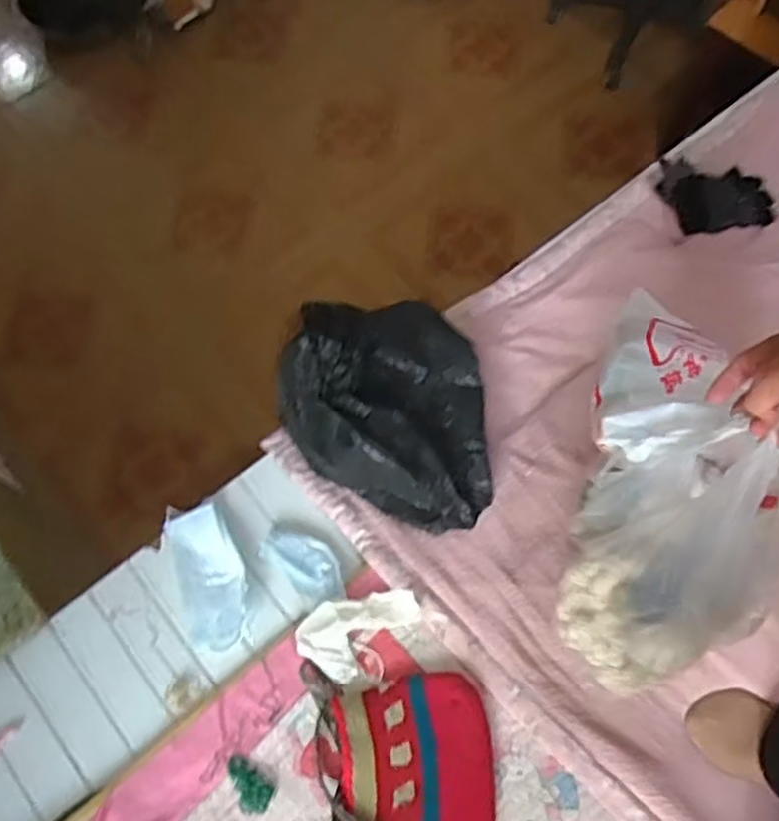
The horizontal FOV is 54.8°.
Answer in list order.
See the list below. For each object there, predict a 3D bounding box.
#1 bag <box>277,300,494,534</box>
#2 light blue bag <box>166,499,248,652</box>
[{"bbox_3d":[-0.007,-0.014,0.920,0.252,0.154,0.291,-2,67,-2],"label":"bag"},{"bbox_3d":[-0.220,0.199,0.919,0.081,0.029,0.172,-17,69,-8],"label":"light blue bag"}]

